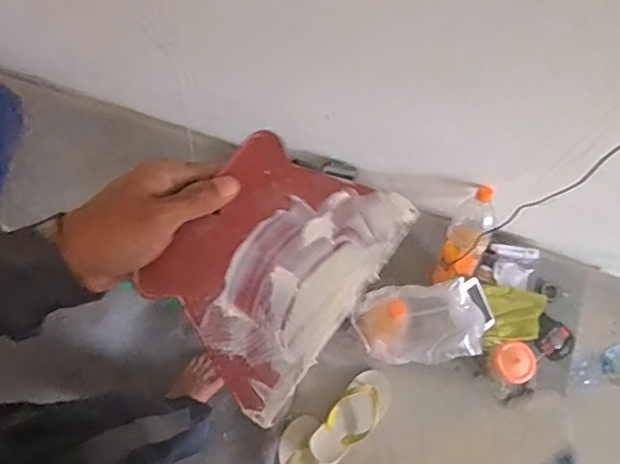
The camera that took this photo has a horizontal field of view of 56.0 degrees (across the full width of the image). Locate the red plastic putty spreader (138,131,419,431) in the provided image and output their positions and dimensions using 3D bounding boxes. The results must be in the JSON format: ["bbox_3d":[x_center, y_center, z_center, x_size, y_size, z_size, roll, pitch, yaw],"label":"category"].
[{"bbox_3d":[-0.022,0.018,0.369,0.116,0.006,0.161,35,71,2],"label":"red plastic putty spreader"}]

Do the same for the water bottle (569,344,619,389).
[{"bbox_3d":[0.623,0.278,1.198,0.071,0.302,0.077,0,73,1],"label":"water bottle"}]

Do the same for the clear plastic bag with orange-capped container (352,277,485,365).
[{"bbox_3d":[0.188,0.162,1.041,0.228,0.075,0.137,-10,89,27],"label":"clear plastic bag with orange-capped container"}]

